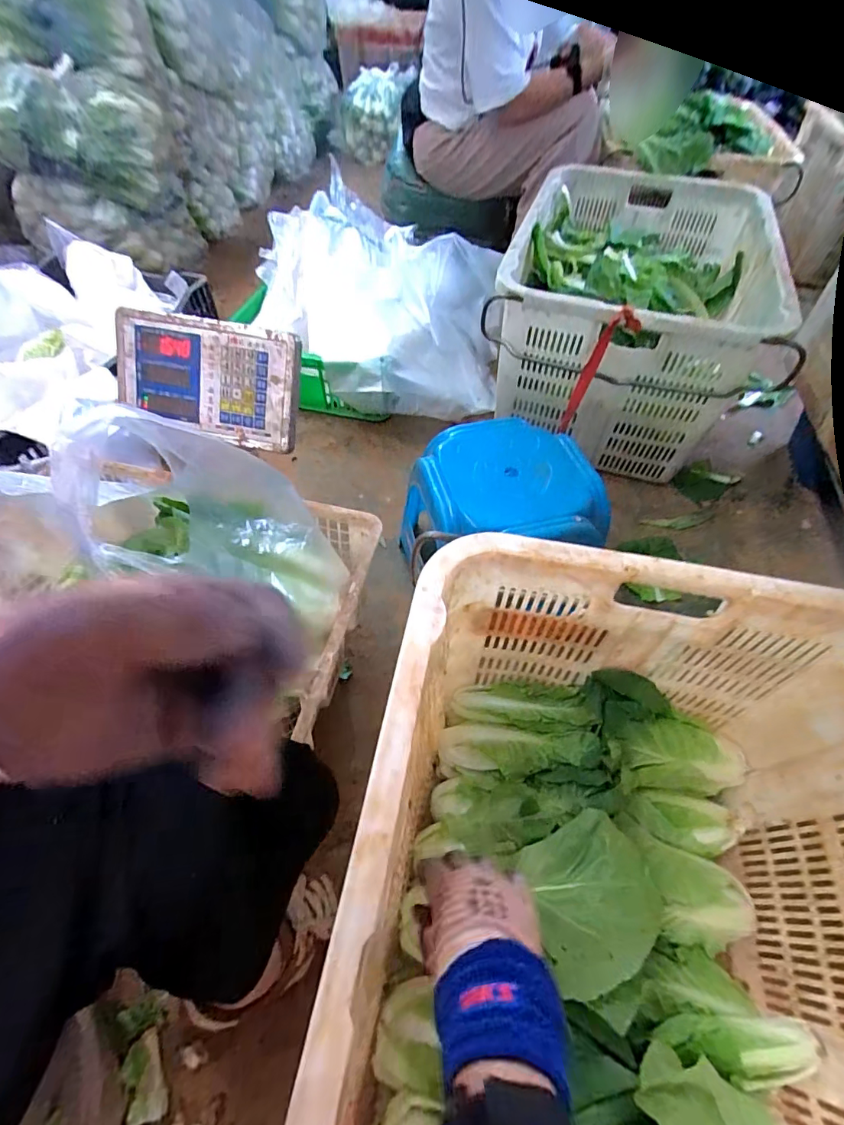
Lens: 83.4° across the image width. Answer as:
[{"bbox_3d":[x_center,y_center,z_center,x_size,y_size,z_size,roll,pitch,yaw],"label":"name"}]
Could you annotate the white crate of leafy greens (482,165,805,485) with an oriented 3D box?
[{"bbox_3d":[0.434,-0.563,1.047,0.459,0.316,0.700,15,55,8],"label":"white crate of leafy greens"}]

